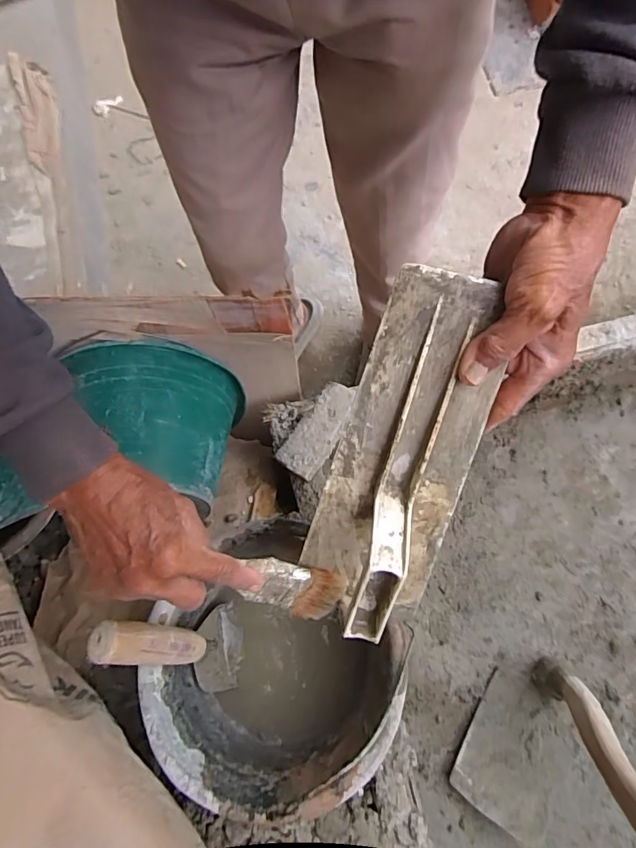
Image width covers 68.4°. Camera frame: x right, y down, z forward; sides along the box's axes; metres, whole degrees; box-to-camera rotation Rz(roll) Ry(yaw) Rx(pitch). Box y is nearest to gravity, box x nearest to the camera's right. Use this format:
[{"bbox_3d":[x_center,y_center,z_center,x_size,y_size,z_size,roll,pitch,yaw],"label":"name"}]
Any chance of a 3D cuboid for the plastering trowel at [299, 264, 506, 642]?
[{"bbox_3d":[0.058,0.035,0.342,0.107,0.060,0.278,13,109,5],"label":"plastering trowel"}]

